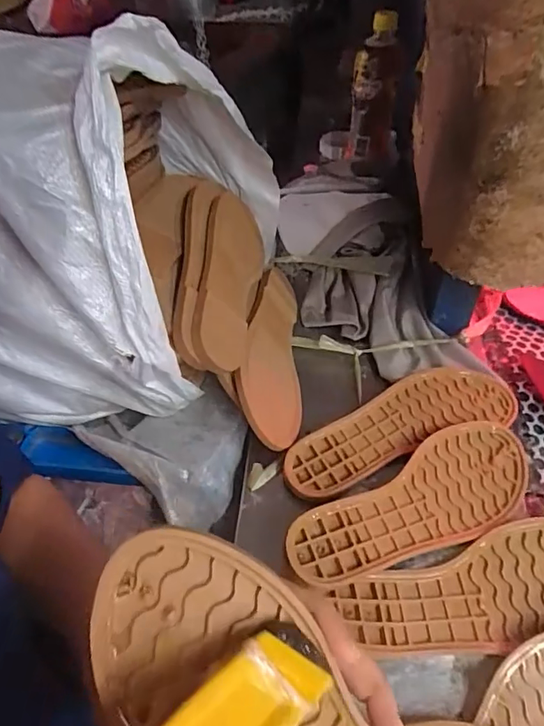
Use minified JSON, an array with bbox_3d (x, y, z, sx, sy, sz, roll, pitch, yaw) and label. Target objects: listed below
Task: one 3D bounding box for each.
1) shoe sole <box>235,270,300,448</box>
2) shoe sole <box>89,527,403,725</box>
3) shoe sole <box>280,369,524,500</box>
[{"bbox_3d":[0.001,-0.020,0.496,0.015,0.081,0.221,-26,36,28],"label":"shoe sole"},{"bbox_3d":[0.020,0.160,0.200,0.226,0.022,0.081,40,83,-2],"label":"shoe sole"},{"bbox_3d":[0.118,0.055,0.461,0.233,0.025,0.076,-20,49,-14],"label":"shoe sole"}]

